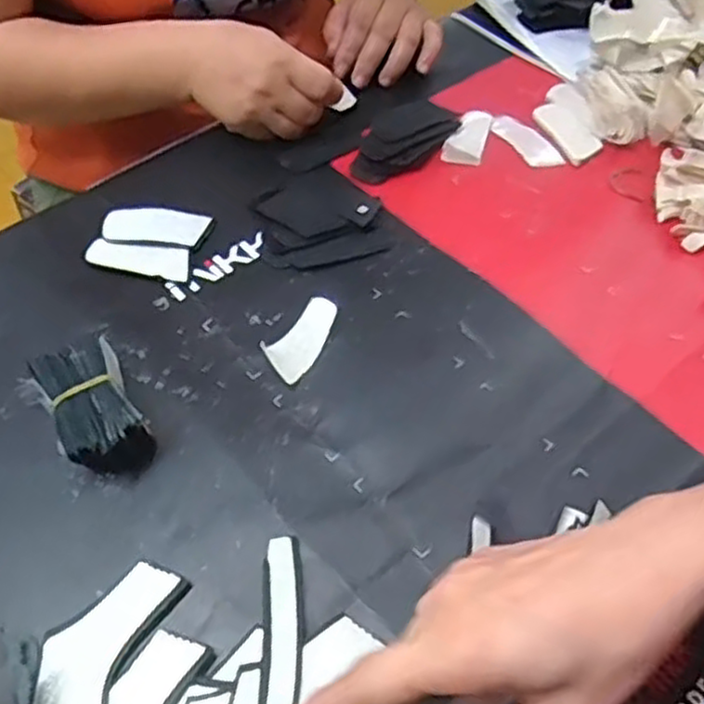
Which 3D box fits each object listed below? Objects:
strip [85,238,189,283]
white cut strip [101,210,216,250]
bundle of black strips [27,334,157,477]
[{"bbox_3d":[-0.141,-0.063,0.494,0.070,0.005,0.024,12,53,6],"label":"strip"},{"bbox_3d":[-0.132,-0.084,0.508,0.071,0.008,0.030,1,53,-2],"label":"white cut strip"},{"bbox_3d":[-0.139,0.031,0.404,0.043,0.039,0.078,-24,57,-19],"label":"bundle of black strips"}]

